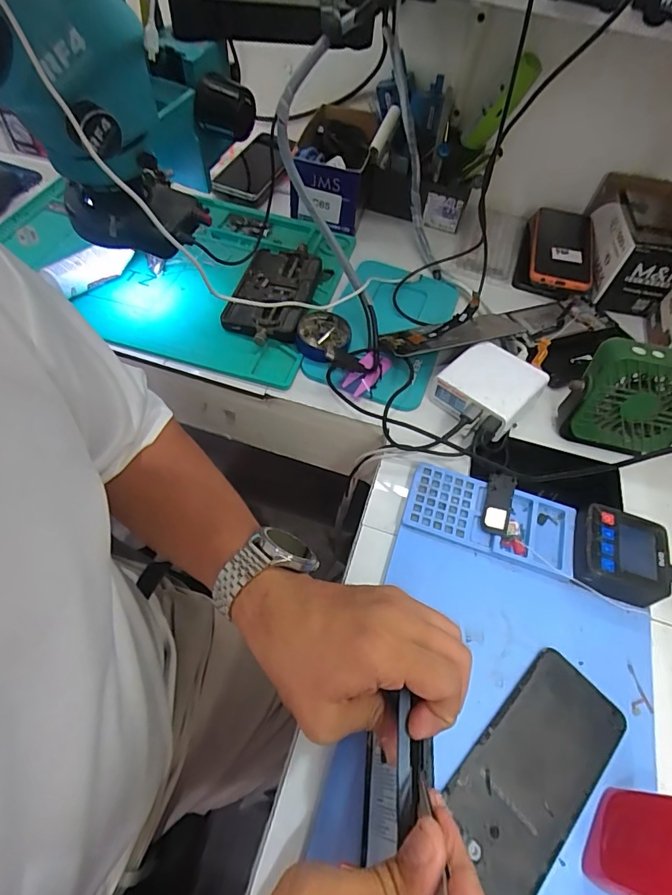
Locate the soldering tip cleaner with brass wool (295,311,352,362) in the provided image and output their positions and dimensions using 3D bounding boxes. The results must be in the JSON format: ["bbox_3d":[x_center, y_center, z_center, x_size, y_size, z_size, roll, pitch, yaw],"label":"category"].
[{"bbox_3d":[-0.014,-0.123,0.514,0.060,0.018,0.058,5,56,-3],"label":"soldering tip cleaner with brass wool"}]

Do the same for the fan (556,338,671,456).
[{"bbox_3d":[0.286,-0.047,0.451,0.102,0.112,0.045,13,41,5],"label":"fan"}]

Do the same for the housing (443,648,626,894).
[{"bbox_3d":[0.140,0.221,0.319,0.150,0.008,0.074,-37,67,-26],"label":"housing"}]

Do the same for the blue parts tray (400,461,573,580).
[{"bbox_3d":[0.139,0.063,0.415,0.147,0.012,0.069,18,57,6],"label":"blue parts tray"}]

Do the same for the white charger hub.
[{"bbox_3d":[0.162,-0.062,0.492,0.088,0.058,0.091,39,61,18],"label":"white charger hub"}]

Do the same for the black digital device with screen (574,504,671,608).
[{"bbox_3d":[0.243,0.091,0.396,0.075,0.026,0.070,17,57,5],"label":"black digital device with screen"}]

